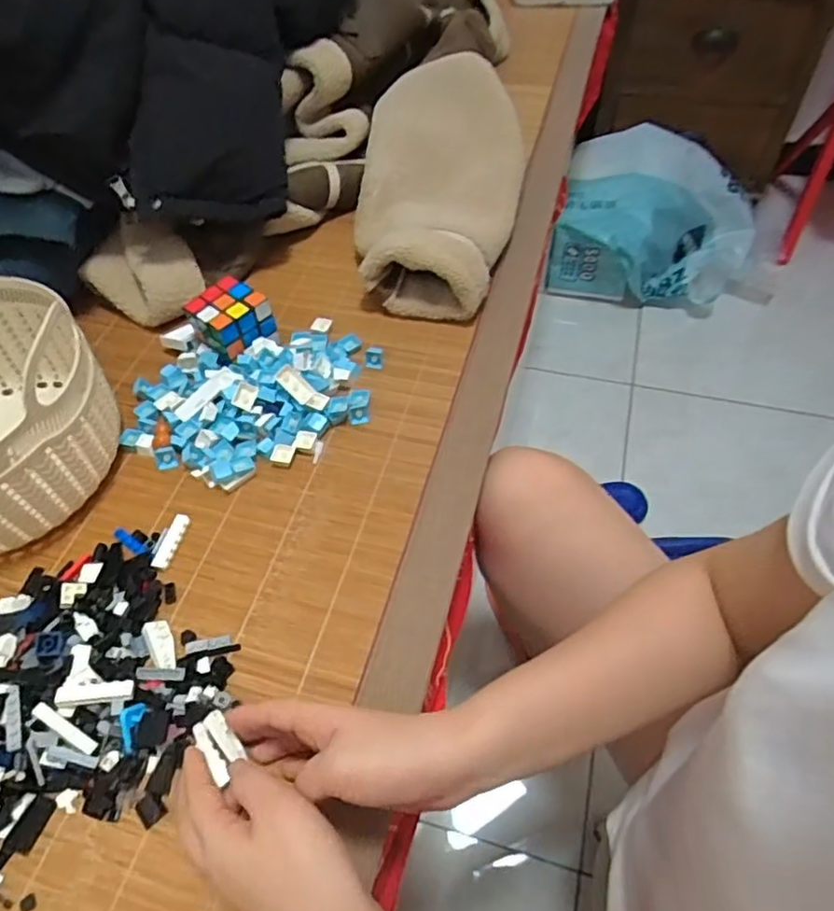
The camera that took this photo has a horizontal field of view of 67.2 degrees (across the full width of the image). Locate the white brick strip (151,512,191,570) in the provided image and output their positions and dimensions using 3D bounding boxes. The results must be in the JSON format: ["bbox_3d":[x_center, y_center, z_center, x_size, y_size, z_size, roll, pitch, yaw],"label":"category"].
[{"bbox_3d":[-0.199,0.069,0.508,0.014,0.008,0.047,9,55,10],"label":"white brick strip"}]

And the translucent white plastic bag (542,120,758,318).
[{"bbox_3d":[0.488,-0.479,1.277,0.377,0.194,0.360,21,58,17],"label":"translucent white plastic bag"}]

